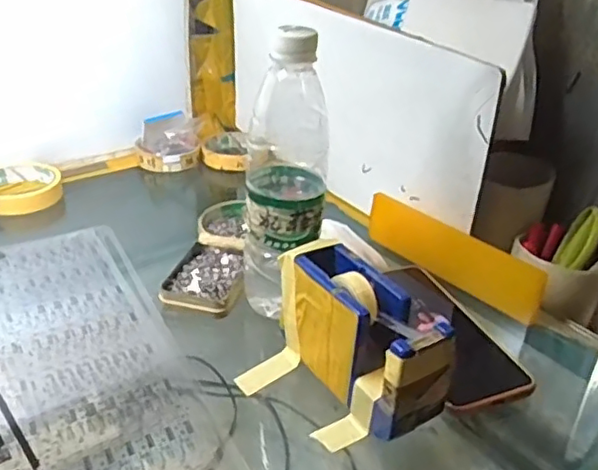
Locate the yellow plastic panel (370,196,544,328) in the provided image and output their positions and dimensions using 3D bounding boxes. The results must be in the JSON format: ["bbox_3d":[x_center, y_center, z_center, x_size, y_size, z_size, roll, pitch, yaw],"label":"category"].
[{"bbox_3d":[0.136,0.017,0.557,0.008,0.052,0.182,-10,32,-43],"label":"yellow plastic panel"}]

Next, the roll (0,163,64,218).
[{"bbox_3d":[-0.308,-0.055,0.671,0.085,0.020,0.092,2,30,-1],"label":"roll"}]

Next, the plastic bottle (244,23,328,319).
[{"bbox_3d":[-0.010,-0.043,0.461,0.065,0.215,0.064,2,30,-1],"label":"plastic bottle"}]

